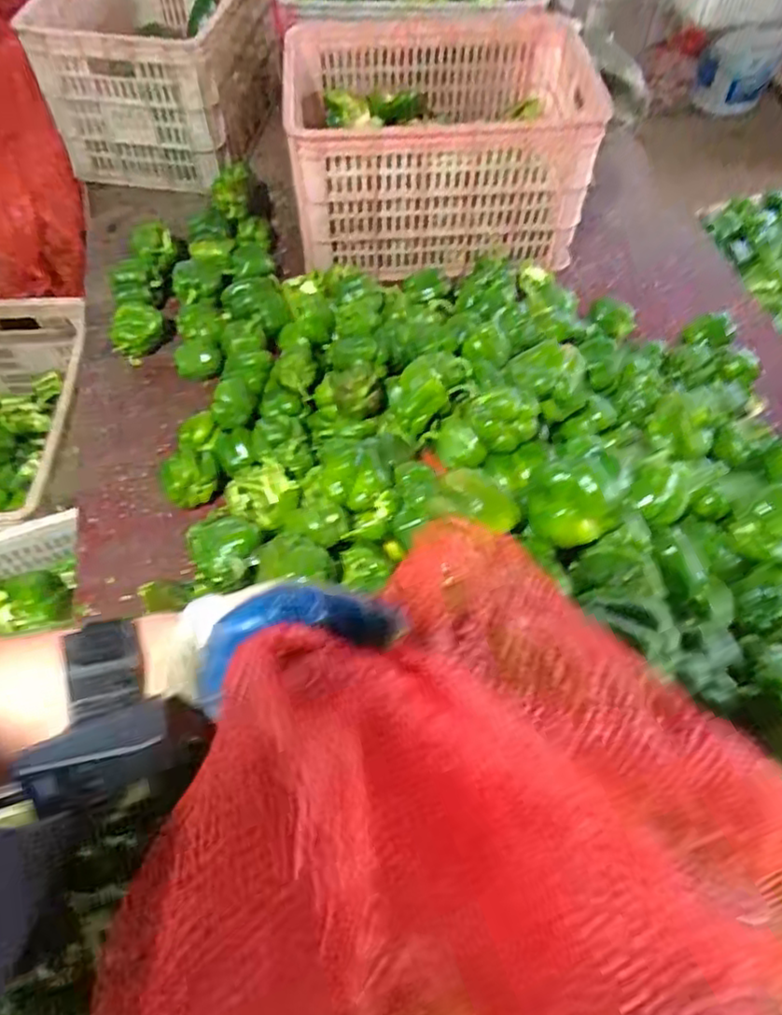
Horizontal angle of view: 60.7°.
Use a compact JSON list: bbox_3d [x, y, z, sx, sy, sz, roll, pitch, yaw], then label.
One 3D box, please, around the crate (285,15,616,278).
[{"bbox_3d":[0.076,-0.648,1.198,0.497,0.254,0.347,-1,59,-2],"label":"crate"}]

